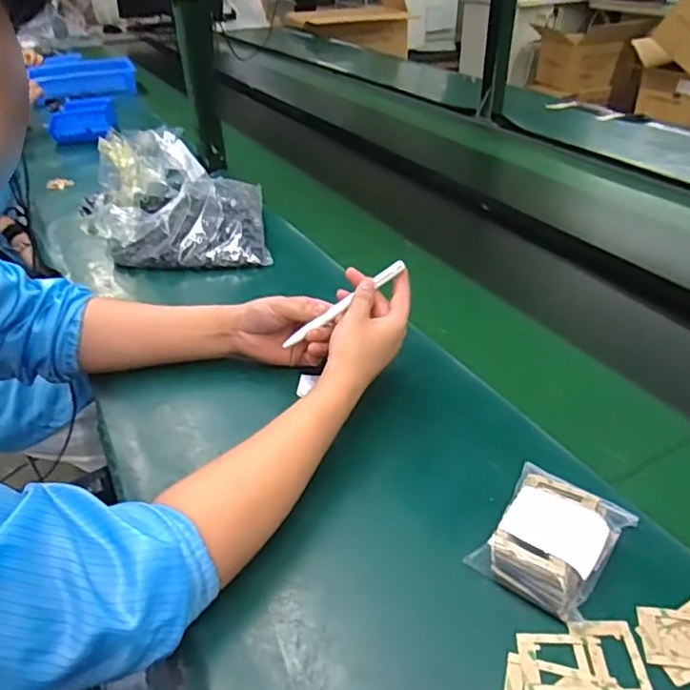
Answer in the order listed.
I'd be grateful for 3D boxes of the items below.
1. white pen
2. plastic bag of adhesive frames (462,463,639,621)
[{"bbox_3d":[0.003,-0.043,0.583,0.135,0.010,0.011,-35,41,-2],"label":"white pen"},{"bbox_3d":[0.154,0.144,0.439,0.086,0.035,0.107,23,43,32],"label":"plastic bag of adhesive frames"}]

